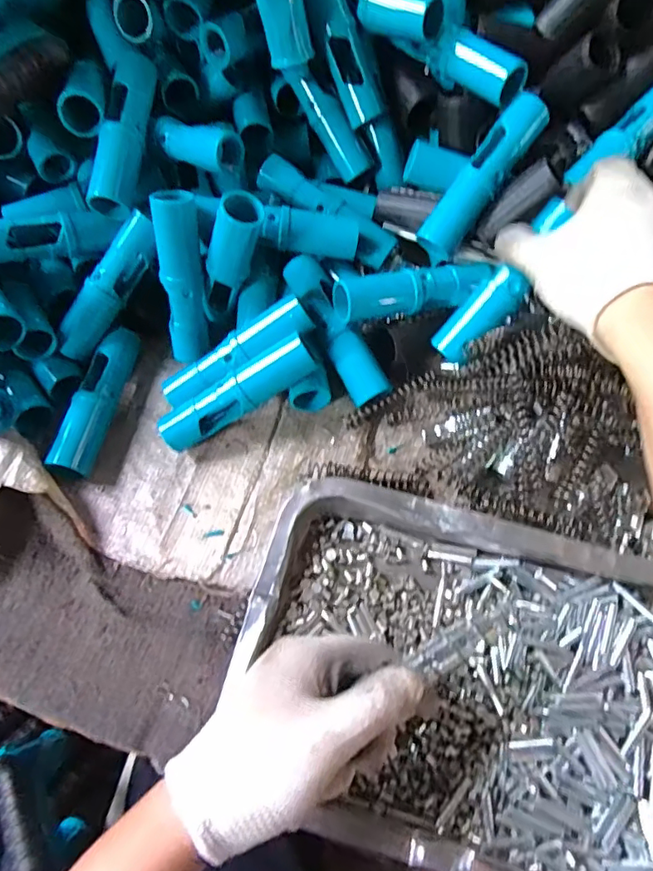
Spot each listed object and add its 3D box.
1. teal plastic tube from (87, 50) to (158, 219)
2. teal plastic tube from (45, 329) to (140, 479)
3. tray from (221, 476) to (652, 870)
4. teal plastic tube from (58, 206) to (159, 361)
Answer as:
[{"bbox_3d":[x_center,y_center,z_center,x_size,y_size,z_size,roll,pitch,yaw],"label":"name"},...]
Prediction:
[{"bbox_3d":[-0.145,-0.219,0.397,0.025,0.025,0.122,7,81,7],"label":"teal plastic tube"},{"bbox_3d":[-0.170,-0.026,0.407,0.025,0.024,0.120,9,64,7],"label":"teal plastic tube"},{"bbox_3d":[0.077,0.137,0.308,0.250,0.031,0.181,14,65,10],"label":"tray"},{"bbox_3d":[-0.162,-0.109,0.408,0.023,0.030,0.115,39,102,20],"label":"teal plastic tube"}]

